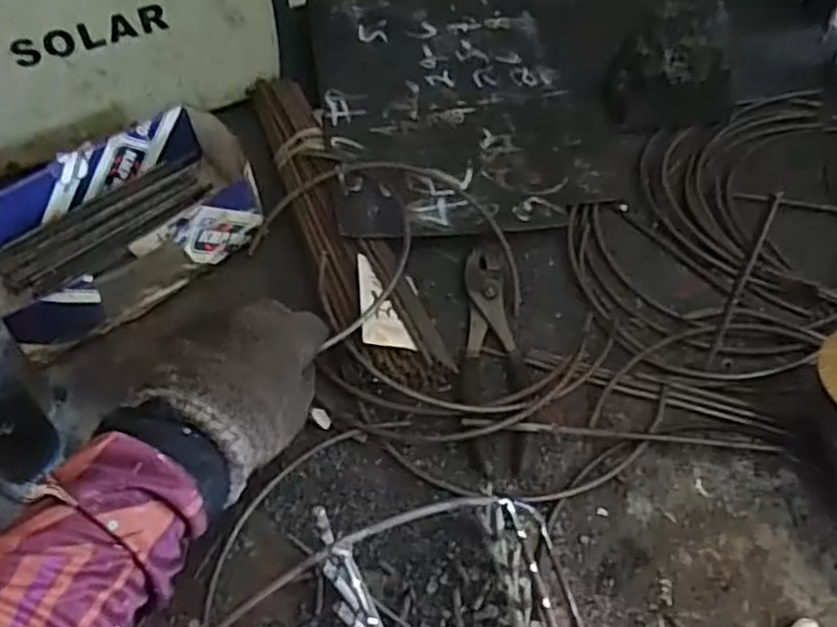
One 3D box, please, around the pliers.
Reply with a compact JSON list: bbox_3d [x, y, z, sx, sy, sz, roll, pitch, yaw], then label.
[{"bbox_3d":[0.056,0.030,0.559,0.050,0.014,0.193,0,54,1],"label":"pliers"}]

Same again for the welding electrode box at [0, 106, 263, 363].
[{"bbox_3d":[-0.250,-0.077,0.613,0.240,0.058,0.153,-38,62,-24],"label":"welding electrode box"}]

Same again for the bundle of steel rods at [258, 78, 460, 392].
[{"bbox_3d":[-0.079,-0.088,0.619,0.071,0.031,0.360,-21,56,-14],"label":"bundle of steel rods"}]

